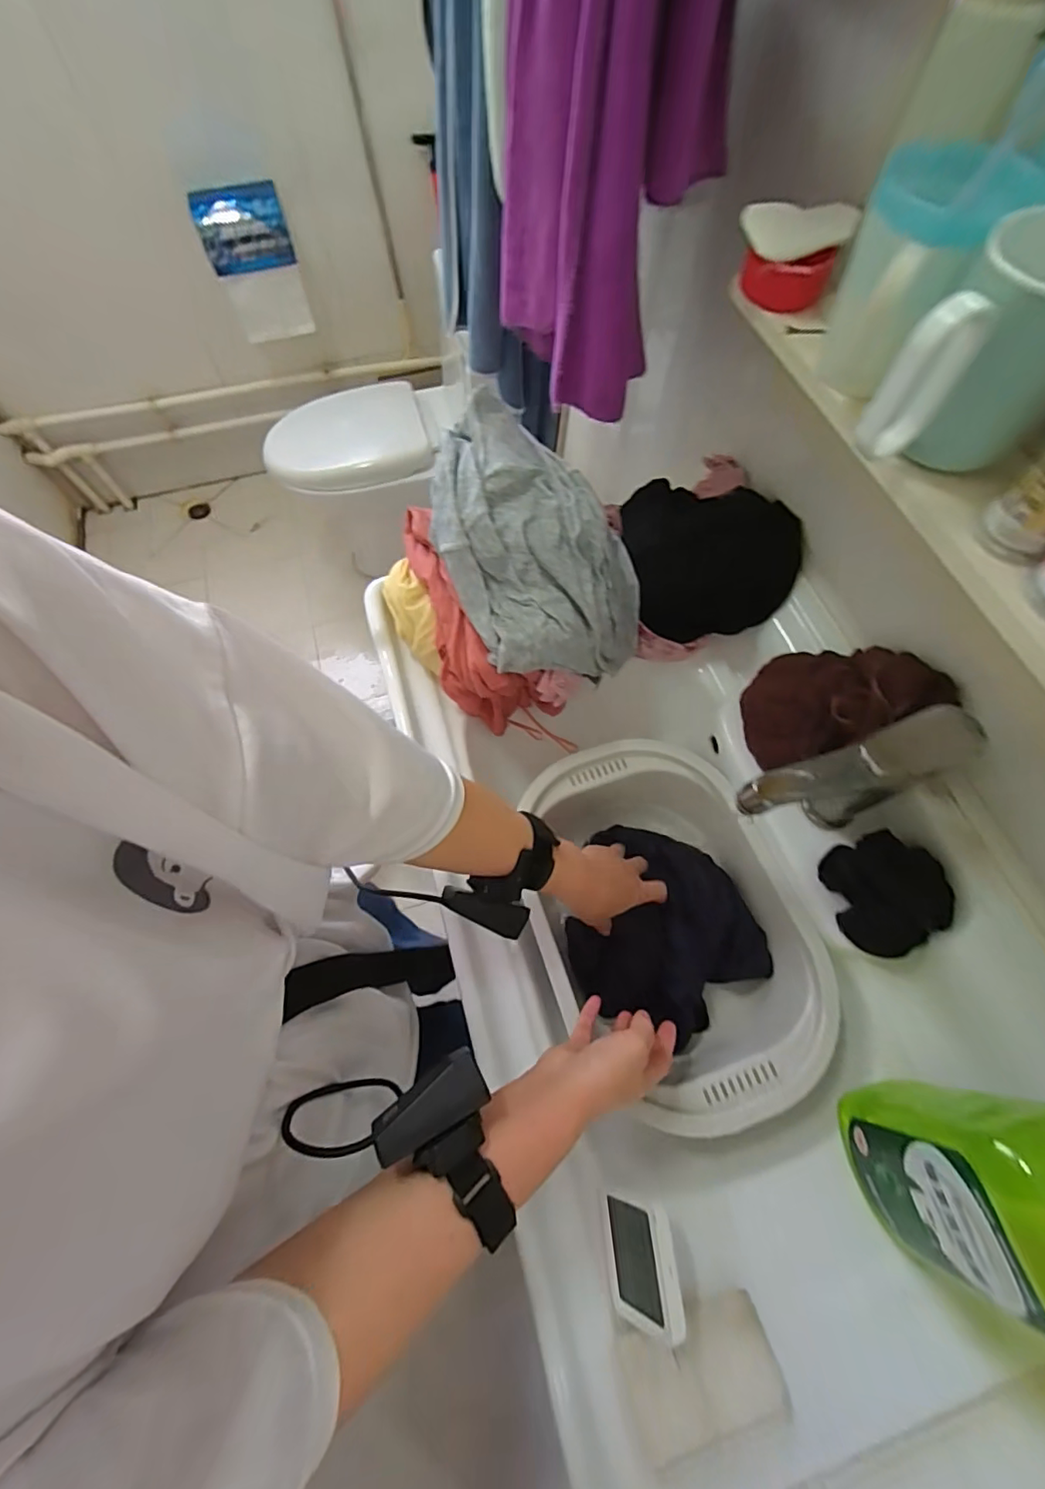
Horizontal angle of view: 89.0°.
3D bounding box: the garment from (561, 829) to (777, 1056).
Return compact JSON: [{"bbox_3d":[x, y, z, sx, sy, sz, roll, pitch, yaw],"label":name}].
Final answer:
[{"bbox_3d":[0.139,0.195,0.572,0.188,0.050,0.209,-35,70,-14],"label":"garment"}]

